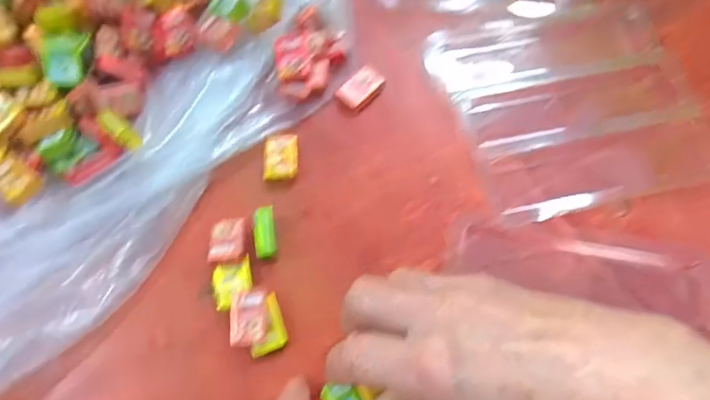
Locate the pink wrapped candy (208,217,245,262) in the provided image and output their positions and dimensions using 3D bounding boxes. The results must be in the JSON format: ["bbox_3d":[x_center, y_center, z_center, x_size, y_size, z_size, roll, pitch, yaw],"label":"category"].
[{"bbox_3d":[-0.066,0.021,0.263,0.018,0.012,0.023,-3,71,-1],"label":"pink wrapped candy"}]

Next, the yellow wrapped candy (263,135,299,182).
[{"bbox_3d":[-0.042,-0.024,0.284,0.018,0.007,0.026,-1,71,-1],"label":"yellow wrapped candy"}]

